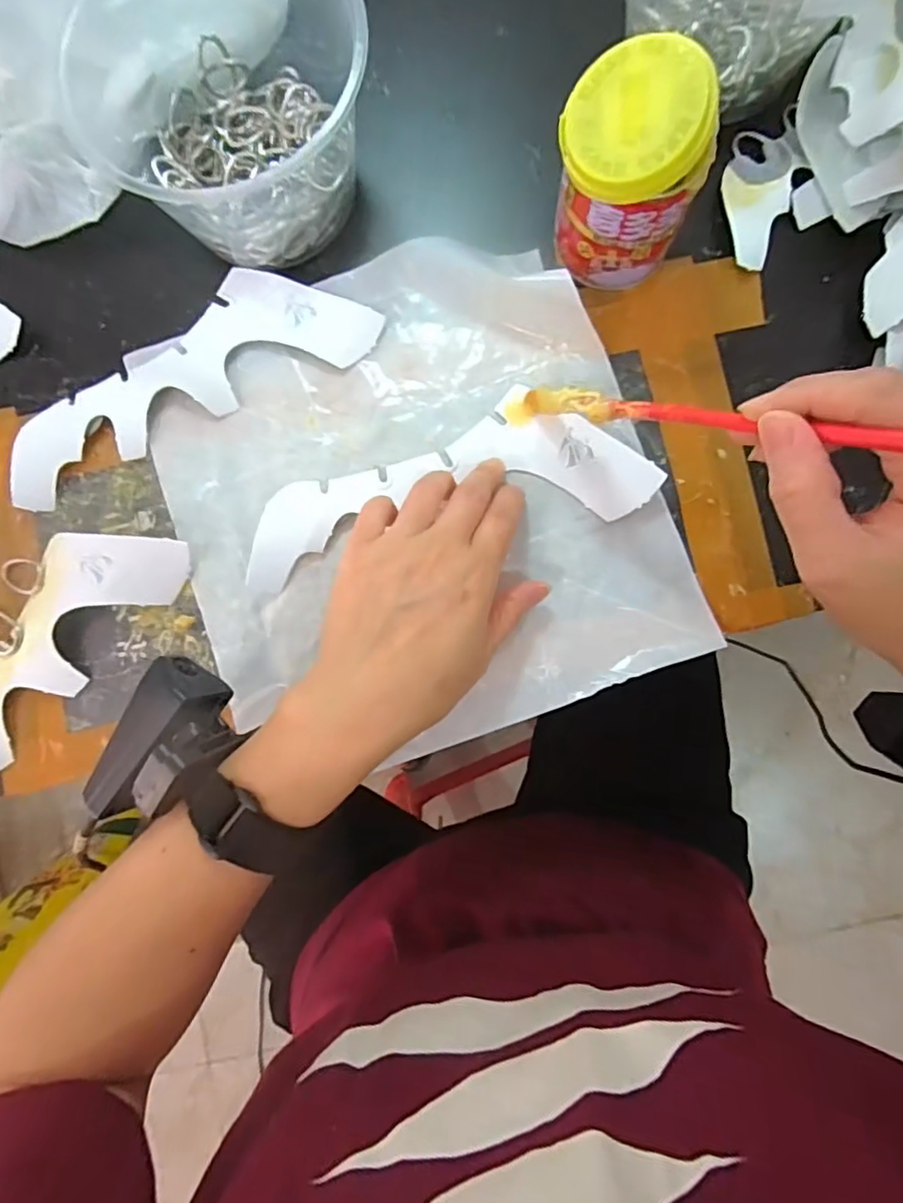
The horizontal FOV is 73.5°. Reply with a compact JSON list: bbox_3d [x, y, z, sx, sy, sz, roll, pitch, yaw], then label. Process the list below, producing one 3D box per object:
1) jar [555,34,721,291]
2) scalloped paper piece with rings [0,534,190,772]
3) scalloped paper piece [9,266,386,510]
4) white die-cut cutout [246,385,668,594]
[{"bbox_3d":[0.085,-0.209,0.298,0.064,0.089,0.059,0,83,4],"label":"jar"},{"bbox_3d":[-0.239,0.033,0.325,0.217,0.024,0.069,-45,83,-2],"label":"scalloped paper piece with rings"},{"bbox_3d":[-0.152,-0.129,0.344,0.221,0.011,0.073,-27,82,0],"label":"scalloped paper piece"},{"bbox_3d":[-0.006,-0.065,0.328,0.216,0.014,0.077,-13,83,0],"label":"white die-cut cutout"}]

